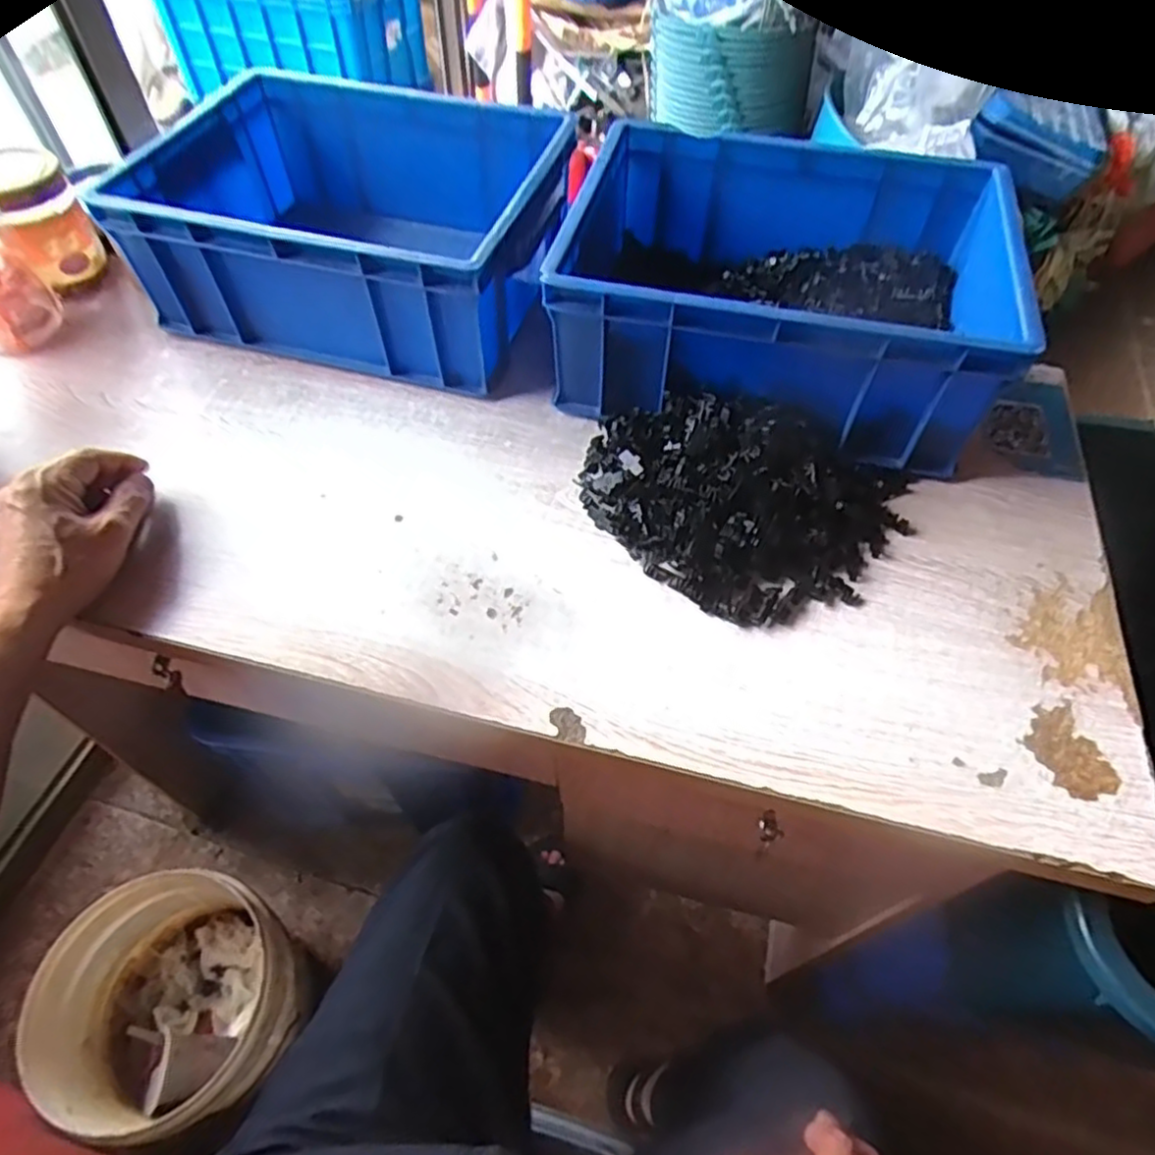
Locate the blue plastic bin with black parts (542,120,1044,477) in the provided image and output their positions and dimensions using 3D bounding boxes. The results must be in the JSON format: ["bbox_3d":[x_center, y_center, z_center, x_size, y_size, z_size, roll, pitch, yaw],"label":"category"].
[{"bbox_3d":[0.164,-0.245,0.600,0.337,0.120,0.268,11,55,7],"label":"blue plastic bin with black parts"}]

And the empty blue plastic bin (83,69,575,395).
[{"bbox_3d":[-0.193,-0.319,0.658,0.331,0.145,0.281,14,56,9],"label":"empty blue plastic bin"}]

